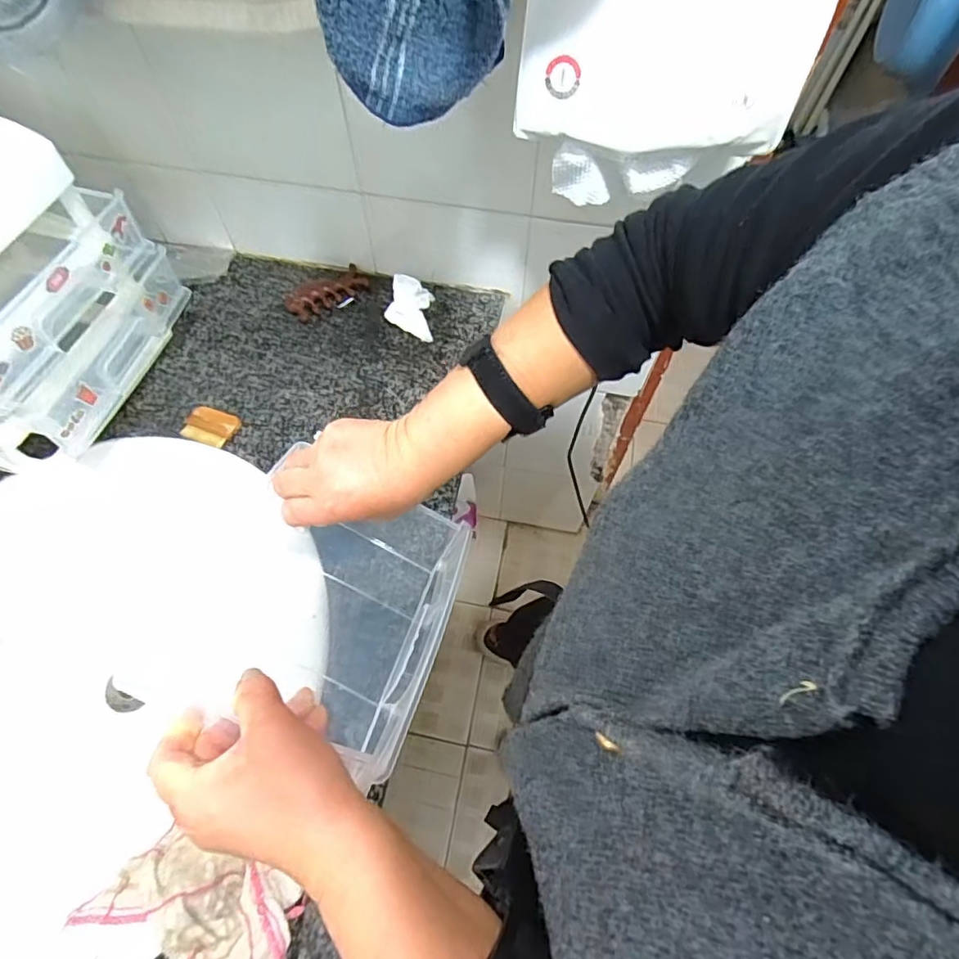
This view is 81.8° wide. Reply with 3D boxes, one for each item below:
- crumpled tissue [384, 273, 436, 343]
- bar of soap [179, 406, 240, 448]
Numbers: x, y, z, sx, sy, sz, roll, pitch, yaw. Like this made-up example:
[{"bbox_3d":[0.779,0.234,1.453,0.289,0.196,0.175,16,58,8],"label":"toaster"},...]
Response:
[{"bbox_3d":[-0.089,-0.220,0.706,0.057,0.031,0.080,1,63,0],"label":"crumpled tissue"},{"bbox_3d":[-0.312,-0.061,0.639,0.061,0.011,0.045,18,65,8],"label":"bar of soap"}]

